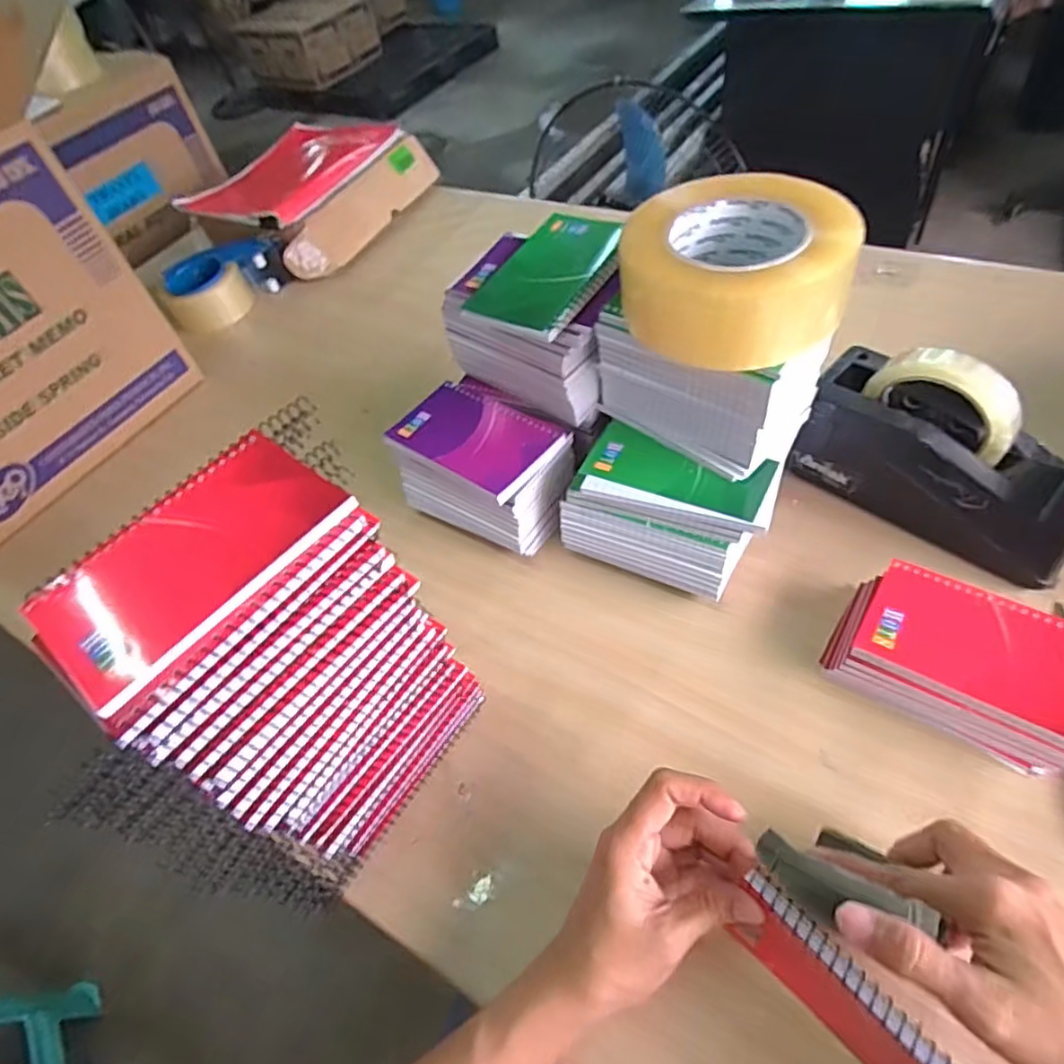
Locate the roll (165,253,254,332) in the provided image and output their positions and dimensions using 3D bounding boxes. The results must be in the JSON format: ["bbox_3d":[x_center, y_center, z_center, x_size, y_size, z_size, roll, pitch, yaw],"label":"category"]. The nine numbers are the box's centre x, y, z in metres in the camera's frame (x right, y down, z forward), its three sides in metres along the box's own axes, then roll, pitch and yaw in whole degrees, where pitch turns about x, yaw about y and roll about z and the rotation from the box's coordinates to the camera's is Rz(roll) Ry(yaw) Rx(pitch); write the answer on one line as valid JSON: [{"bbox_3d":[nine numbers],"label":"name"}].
[{"bbox_3d":[-0.430,-0.318,0.867,0.099,0.061,0.093,-28,51,-11],"label":"roll"}]

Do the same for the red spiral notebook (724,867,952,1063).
[{"bbox_3d":[0.154,0.226,0.305,0.019,0.094,0.127,-32,53,-23],"label":"red spiral notebook"}]

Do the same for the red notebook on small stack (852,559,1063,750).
[{"bbox_3d":[0.277,0.070,0.397,0.128,0.007,0.081,25,63,29],"label":"red notebook on small stack"}]

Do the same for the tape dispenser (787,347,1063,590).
[{"bbox_3d":[0.303,-0.058,0.477,0.190,0.125,0.090,27,61,29],"label":"tape dispenser"}]

